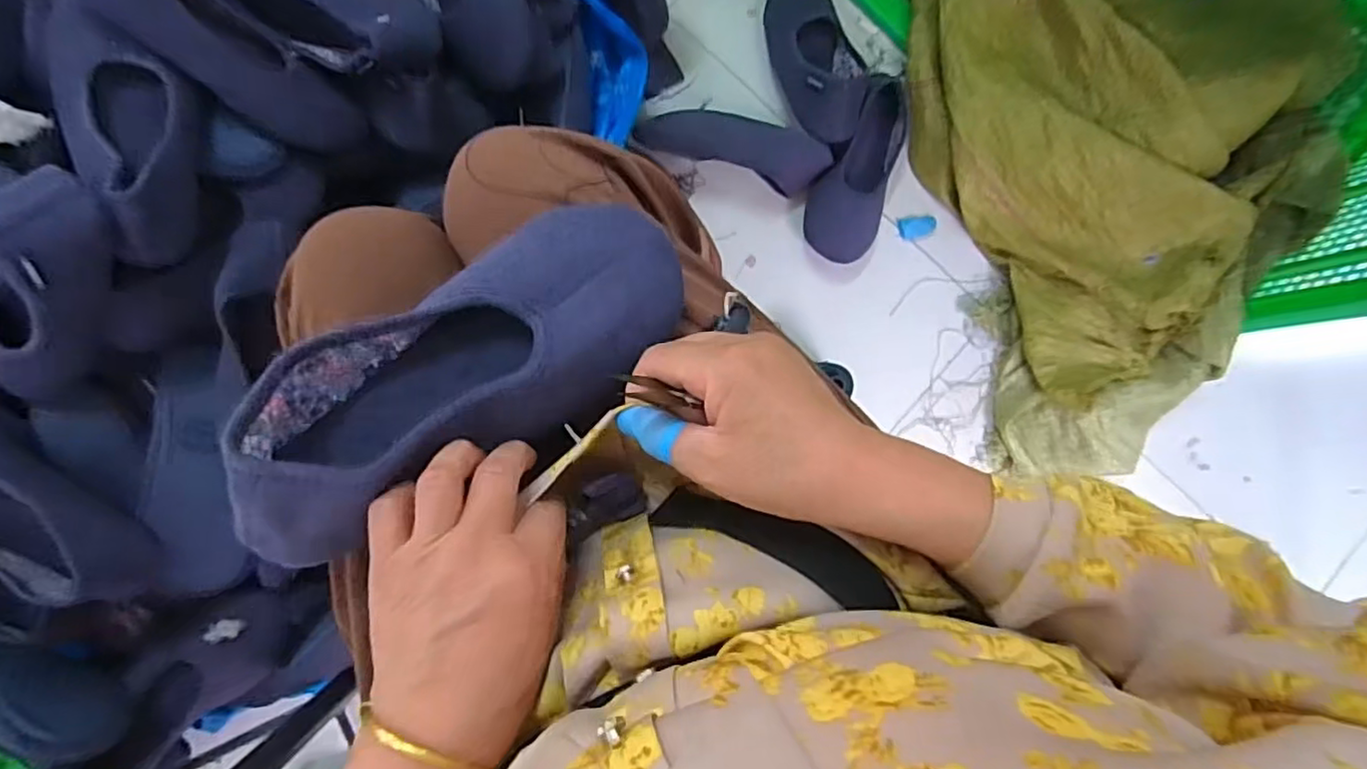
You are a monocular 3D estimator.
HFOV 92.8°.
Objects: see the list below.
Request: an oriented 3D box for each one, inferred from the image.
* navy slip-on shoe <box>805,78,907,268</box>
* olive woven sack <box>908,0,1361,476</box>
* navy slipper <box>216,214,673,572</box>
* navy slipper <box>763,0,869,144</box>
[{"bbox_3d":[0.232,-0.271,0.838,0.101,0.064,0.228,24,86,-3],"label":"navy slip-on shoe"},{"bbox_3d":[0.576,-0.263,0.817,0.460,0.188,0.689,-15,89,-5],"label":"olive woven sack"},{"bbox_3d":[-0.108,-0.007,0.330,0.235,0.067,0.096,-30,90,-8],"label":"navy slipper"},{"bbox_3d":[0.171,-0.426,0.838,0.100,0.062,0.251,-9,70,-5],"label":"navy slipper"}]

